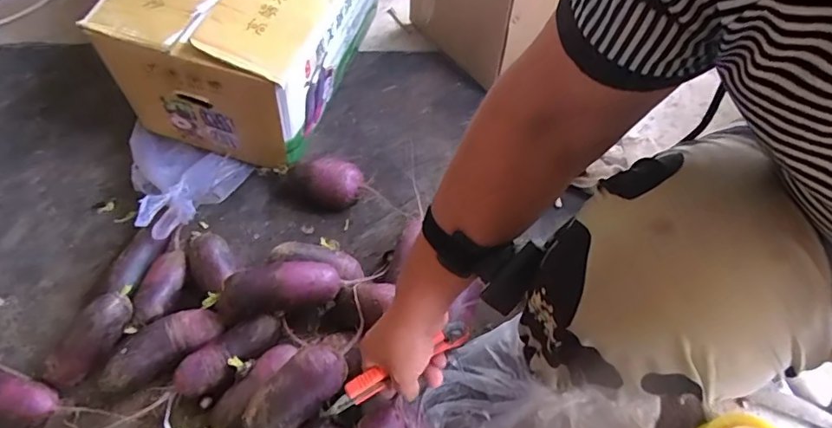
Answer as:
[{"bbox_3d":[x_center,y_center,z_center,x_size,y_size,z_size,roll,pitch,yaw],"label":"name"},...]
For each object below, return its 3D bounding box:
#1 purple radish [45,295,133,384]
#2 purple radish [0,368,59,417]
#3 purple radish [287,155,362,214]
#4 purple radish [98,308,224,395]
[{"bbox_3d":[-0.425,0.166,0.659,0.054,0.049,0.140,32,81,16],"label":"purple radish"},{"bbox_3d":[-0.521,0.233,0.655,0.137,0.050,0.048,14,53,11],"label":"purple radish"},{"bbox_3d":[-0.155,-0.049,0.858,0.137,0.075,0.070,5,55,-1],"label":"purple radish"},{"bbox_3d":[-0.347,0.178,0.689,0.164,0.049,0.065,-27,57,-19],"label":"purple radish"}]

